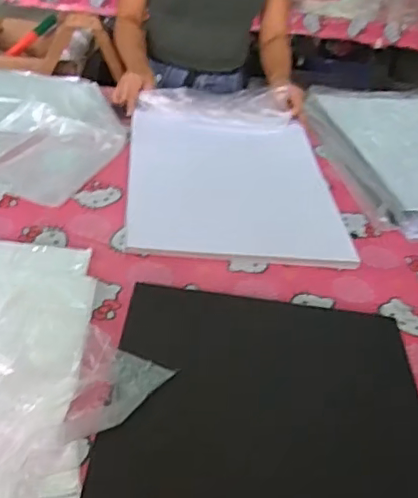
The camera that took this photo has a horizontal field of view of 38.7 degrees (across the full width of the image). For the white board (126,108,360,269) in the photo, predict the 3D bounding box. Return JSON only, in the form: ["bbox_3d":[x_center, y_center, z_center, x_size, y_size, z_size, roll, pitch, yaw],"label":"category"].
[{"bbox_3d":[0.045,-0.131,1.122,0.379,0.023,0.444,5,40,-10],"label":"white board"}]

